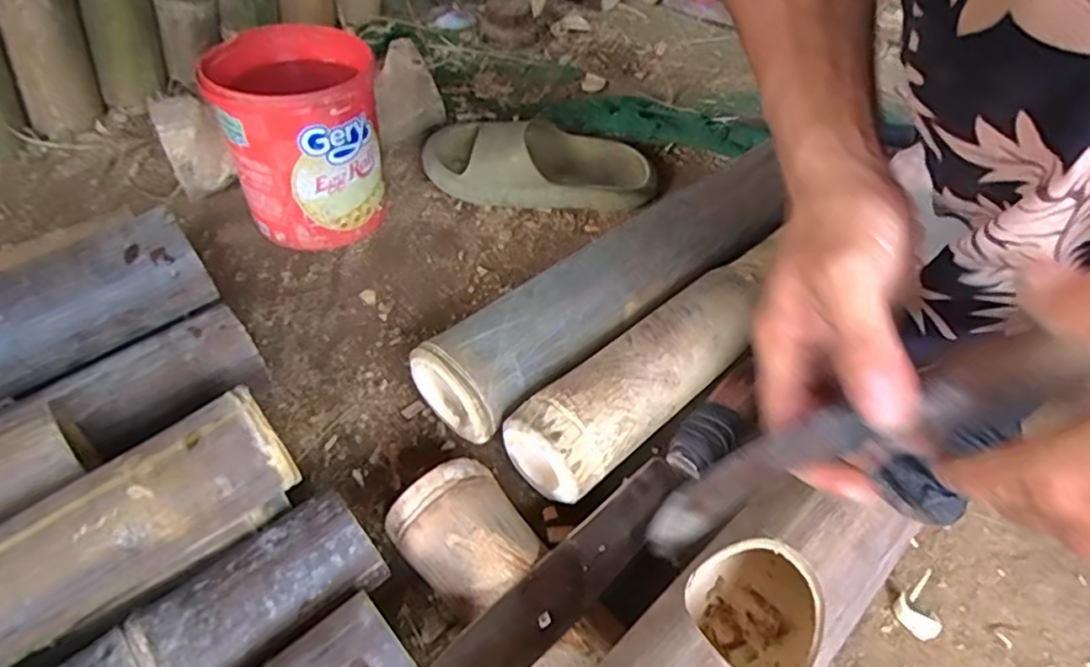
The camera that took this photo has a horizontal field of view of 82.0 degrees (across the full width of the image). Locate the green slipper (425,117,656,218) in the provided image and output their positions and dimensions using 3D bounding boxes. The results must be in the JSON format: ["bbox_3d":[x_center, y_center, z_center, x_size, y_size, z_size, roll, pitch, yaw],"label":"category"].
[{"bbox_3d":[-0.003,-0.189,0.683,0.236,0.063,0.100,3,49,0],"label":"green slipper"}]

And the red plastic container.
[{"bbox_3d":[-0.223,-0.181,0.597,0.138,0.165,0.141,-6,50,-8],"label":"red plastic container"}]

